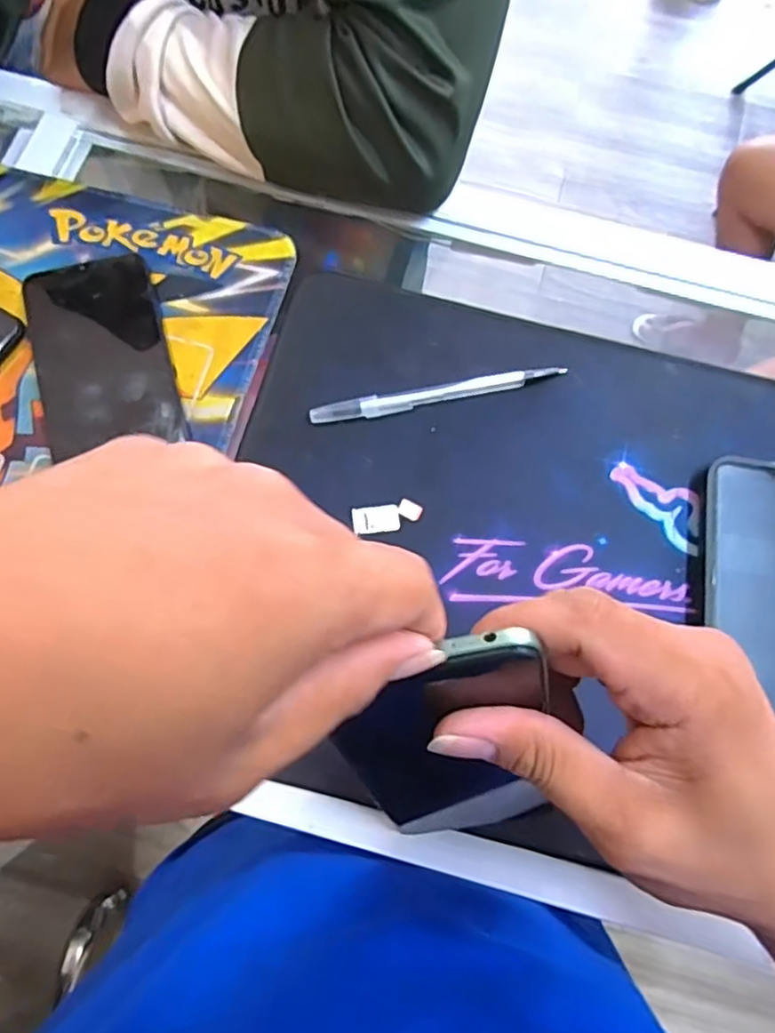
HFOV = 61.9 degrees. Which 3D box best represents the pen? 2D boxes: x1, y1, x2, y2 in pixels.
[{"bbox_3d":[0.031,-0.073,0.383,0.152,0.005,0.012,-12,74,-6],"label":"pen"}]

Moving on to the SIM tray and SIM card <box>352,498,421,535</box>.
[{"bbox_3d":[0.000,0.000,0.362,0.038,0.004,0.016,-11,74,-6],"label":"SIM tray and SIM card"}]

